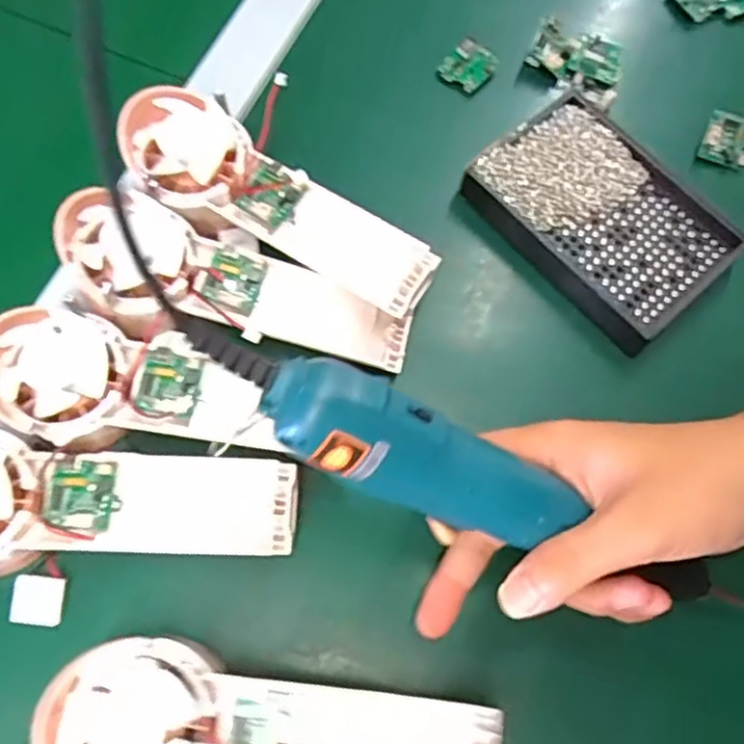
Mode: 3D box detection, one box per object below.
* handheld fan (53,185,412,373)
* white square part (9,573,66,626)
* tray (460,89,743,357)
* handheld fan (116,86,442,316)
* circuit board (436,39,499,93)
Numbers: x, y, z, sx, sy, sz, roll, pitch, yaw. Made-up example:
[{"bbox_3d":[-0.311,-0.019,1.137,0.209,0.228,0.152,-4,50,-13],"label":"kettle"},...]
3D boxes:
[{"bbox_3d":[-0.067,-0.043,0.350,0.177,0.026,0.058,19,71,-9],"label":"handheld fan"},{"bbox_3d":[-0.155,0.105,0.320,0.023,0.005,0.021,6,71,0],"label":"white square part"},{"bbox_3d":[0.129,-0.088,0.392,0.093,0.022,0.135,-39,76,-14],"label":"tray"},{"bbox_3d":[-0.048,-0.091,0.357,0.173,0.029,0.057,28,72,8],"label":"handheld fan"},{"bbox_3d":[0.060,-0.191,0.429,0.031,0.010,0.027,29,102,2],"label":"circuit board"}]

